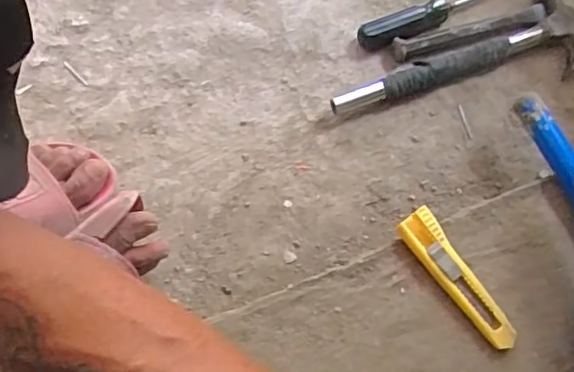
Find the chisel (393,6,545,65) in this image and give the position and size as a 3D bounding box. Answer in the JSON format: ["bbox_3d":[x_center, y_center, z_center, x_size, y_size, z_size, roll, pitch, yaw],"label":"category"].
[{"bbox_3d":[0.196,-0.166,0.644,0.171,0.011,0.022,-17,75,-7],"label":"chisel"}]

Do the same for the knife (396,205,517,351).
[{"bbox_3d":[0.150,0.083,0.525,0.033,0.024,0.138,-32,77,-11],"label":"knife"}]

